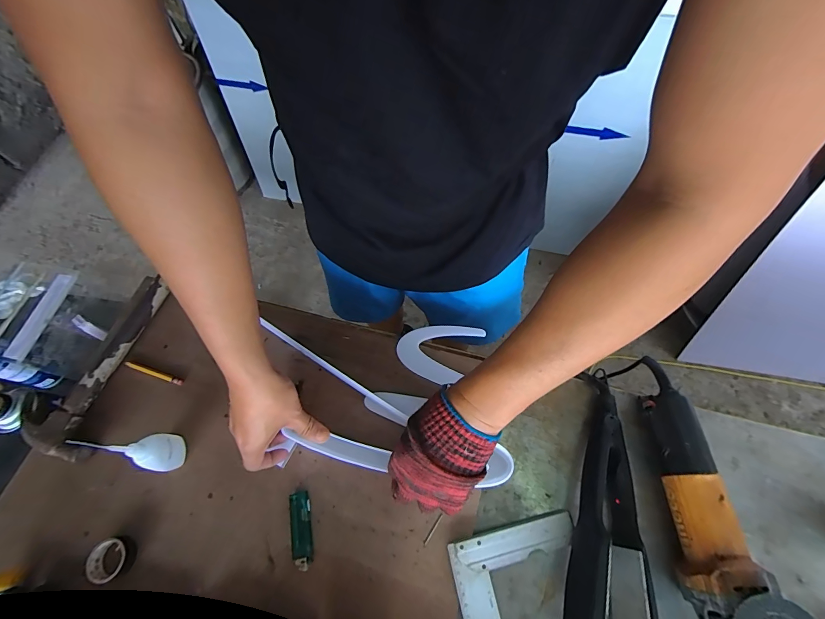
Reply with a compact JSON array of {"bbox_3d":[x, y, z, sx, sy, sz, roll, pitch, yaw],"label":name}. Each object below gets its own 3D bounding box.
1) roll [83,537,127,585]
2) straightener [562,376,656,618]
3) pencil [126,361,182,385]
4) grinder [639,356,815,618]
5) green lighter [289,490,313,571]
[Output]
[{"bbox_3d":[-0.360,0.297,0.426,0.048,0.017,0.044,-1,67,2],"label":"roll"},{"bbox_3d":[0.220,0.228,0.411,0.079,0.065,0.263,10,68,6],"label":"straightener"},{"bbox_3d":[-0.379,0.093,0.529,0.094,0.008,0.009,16,68,9],"label":"pencil"},{"bbox_3d":[0.321,0.217,0.393,0.083,0.092,0.306,-4,63,2],"label":"grinder"},{"bbox_3d":[-0.135,0.262,0.432,0.026,0.010,0.080,-10,67,-2],"label":"green lighter"}]

